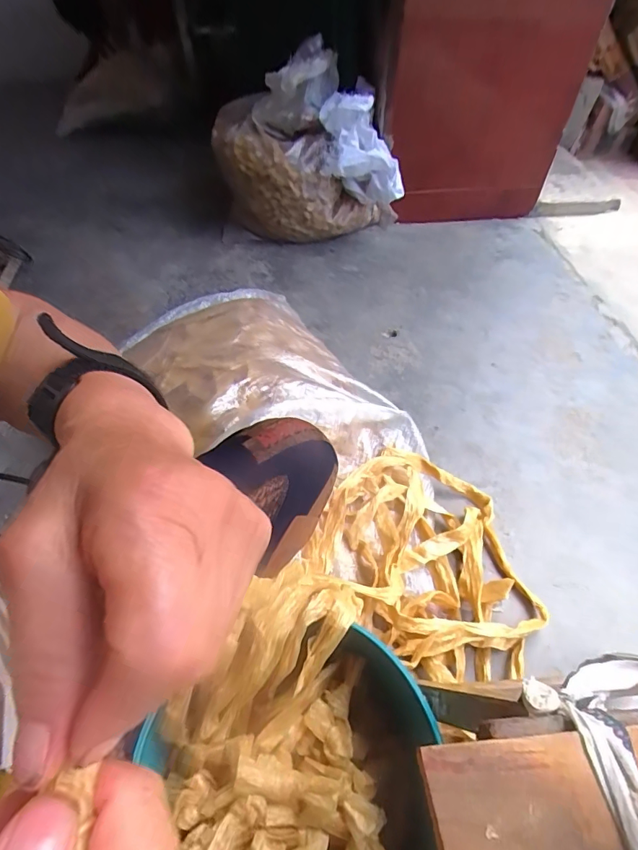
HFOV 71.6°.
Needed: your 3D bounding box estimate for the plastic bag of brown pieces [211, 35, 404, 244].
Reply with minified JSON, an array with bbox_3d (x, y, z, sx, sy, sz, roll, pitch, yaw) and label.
[{"bbox_3d":[-0.037,-0.757,1.256,0.523,0.395,0.268,2,52,-1],"label":"plastic bag of brown pieces"}]

